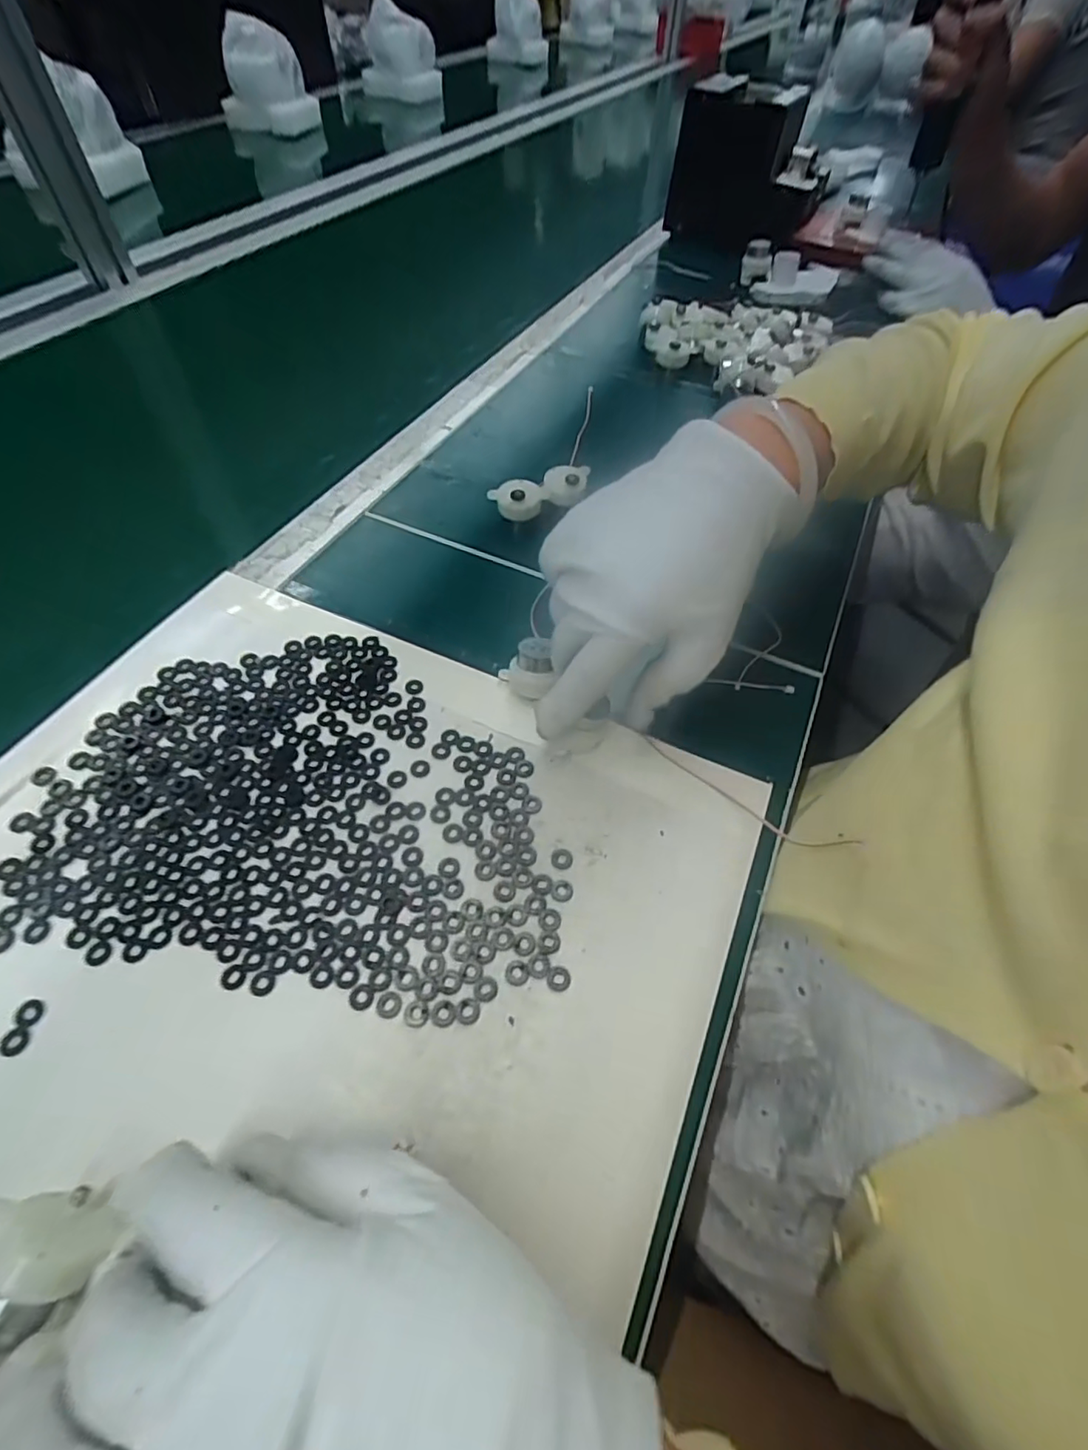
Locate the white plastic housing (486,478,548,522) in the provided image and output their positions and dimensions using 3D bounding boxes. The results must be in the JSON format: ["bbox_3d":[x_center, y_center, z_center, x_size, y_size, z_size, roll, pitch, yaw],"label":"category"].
[{"bbox_3d":[-0.020,-0.167,0.432,0.040,0.021,0.024,1,55,-3],"label":"white plastic housing"}]

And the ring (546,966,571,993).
[{"bbox_3d":[0.007,0.112,0.260,0.011,0.004,0.011,2,55,-2],"label":"ring"}]

